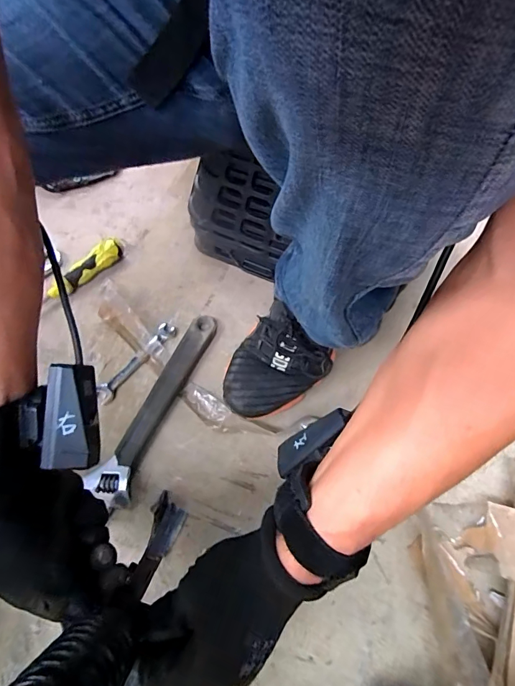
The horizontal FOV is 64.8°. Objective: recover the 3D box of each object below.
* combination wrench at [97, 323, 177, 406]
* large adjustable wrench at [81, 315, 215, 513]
[{"bbox_3d":[-0.151,0.022,0.511,0.025,0.009,0.127,34,65,14],"label":"combination wrench"},{"bbox_3d":[-0.118,0.067,0.486,0.047,0.014,0.243,20,62,7],"label":"large adjustable wrench"}]

